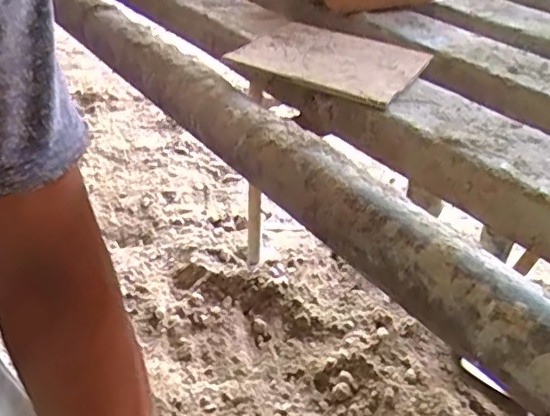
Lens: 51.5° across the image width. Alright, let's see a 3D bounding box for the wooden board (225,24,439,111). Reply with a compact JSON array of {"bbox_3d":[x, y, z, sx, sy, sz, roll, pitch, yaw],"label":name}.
[{"bbox_3d":[0.035,-0.101,0.383,0.118,0.007,0.097,19,40,21],"label":"wooden board"}]

